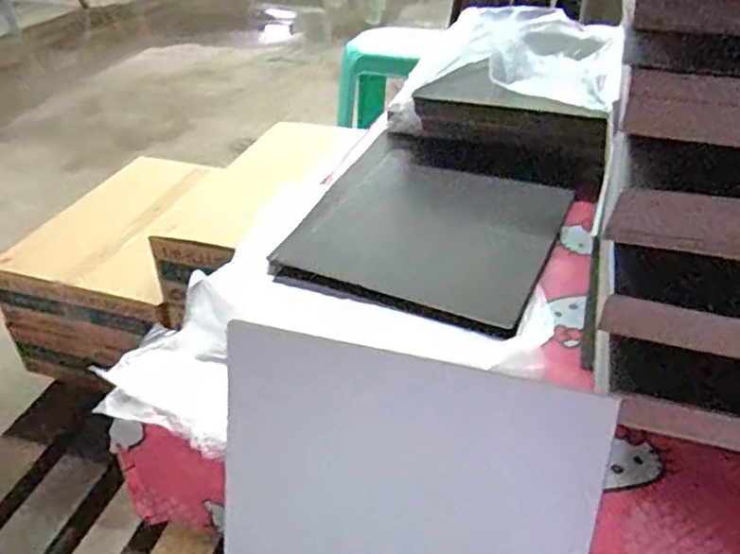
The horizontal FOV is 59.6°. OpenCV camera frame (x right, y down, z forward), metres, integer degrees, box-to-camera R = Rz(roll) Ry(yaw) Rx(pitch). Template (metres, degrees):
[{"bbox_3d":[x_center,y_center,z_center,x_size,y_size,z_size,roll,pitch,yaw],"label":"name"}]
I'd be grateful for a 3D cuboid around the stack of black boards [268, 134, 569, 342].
[{"bbox_3d":[0.068,-0.061,0.737,0.273,0.018,0.313,14,39,21],"label":"stack of black boards"}]

